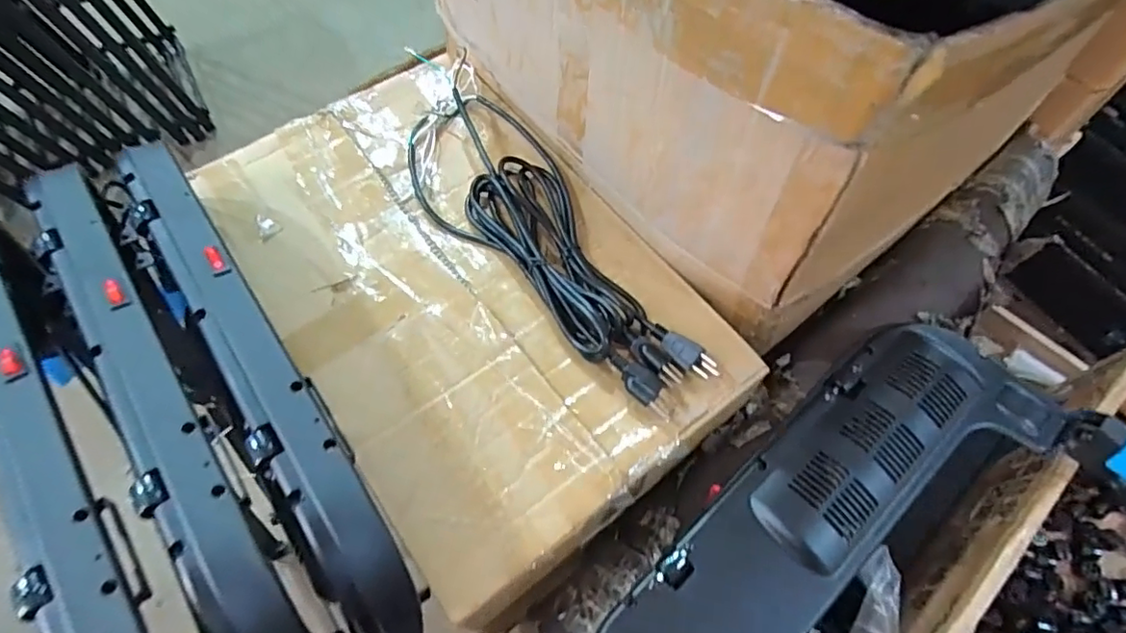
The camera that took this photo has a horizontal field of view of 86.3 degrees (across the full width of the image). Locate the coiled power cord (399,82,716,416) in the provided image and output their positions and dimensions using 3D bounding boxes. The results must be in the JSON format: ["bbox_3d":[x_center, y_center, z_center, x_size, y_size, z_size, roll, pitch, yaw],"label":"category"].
[{"bbox_3d":[-0.029,-0.078,0.595,0.138,0.038,0.403,-28,64,-15],"label":"coiled power cord"}]

